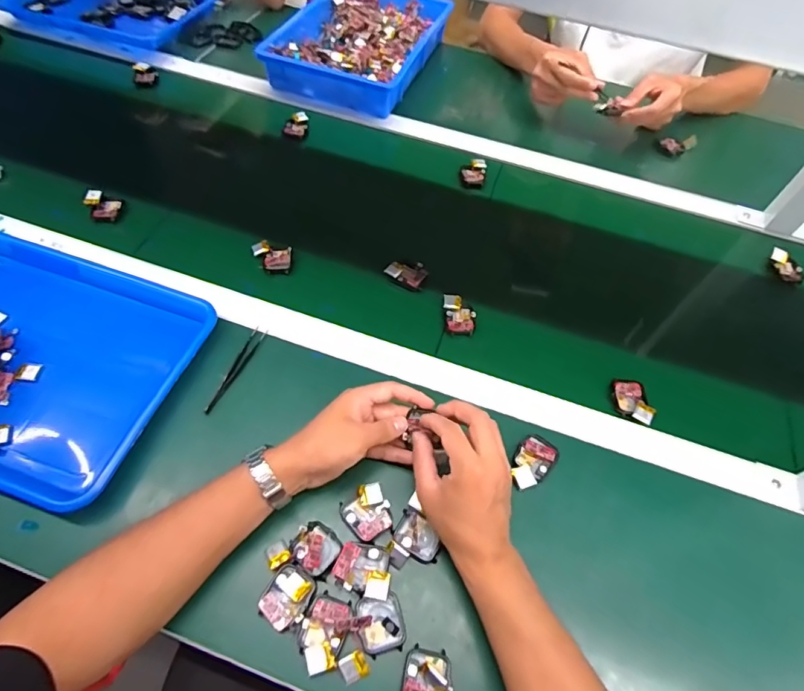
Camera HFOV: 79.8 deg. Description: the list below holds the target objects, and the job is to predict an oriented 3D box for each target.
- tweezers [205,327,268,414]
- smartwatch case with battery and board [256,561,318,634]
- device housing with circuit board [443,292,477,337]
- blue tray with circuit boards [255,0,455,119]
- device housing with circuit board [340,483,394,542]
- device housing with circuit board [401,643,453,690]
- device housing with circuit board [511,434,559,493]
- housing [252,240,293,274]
[{"bbox_3d":[-0.184,0.025,0.534,0.015,0.009,0.112,20,58,9],"label":"tweezers"},{"bbox_3d":[-0.099,0.217,0.416,0.040,0.007,0.047,23,59,10],"label":"smartwatch case with battery and board"},{"bbox_3d":[0.072,-0.038,0.595,0.039,0.013,0.052,4,57,-2],"label":"device housing with circuit board"},{"bbox_3d":[-0.073,-0.578,0.910,0.260,0.060,0.376,21,58,9],"label":"blue tray with circuit boards"},{"bbox_3d":[-0.032,0.157,0.456,0.042,0.012,0.046,-24,63,-18],"label":"device housing with circuit board"},{"bbox_3d":[0.021,0.272,0.387,0.039,0.014,0.047,12,57,3],"label":"device housing with circuit board"},{"bbox_3d":[0.135,0.120,0.496,0.038,0.010,0.061,38,62,18],"label":"device housing with circuit board"},{"bbox_3d":[-0.168,-0.115,0.625,0.053,0.014,0.039,14,58,4],"label":"housing"}]

